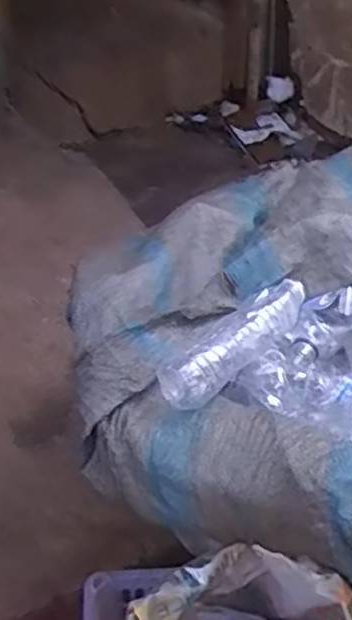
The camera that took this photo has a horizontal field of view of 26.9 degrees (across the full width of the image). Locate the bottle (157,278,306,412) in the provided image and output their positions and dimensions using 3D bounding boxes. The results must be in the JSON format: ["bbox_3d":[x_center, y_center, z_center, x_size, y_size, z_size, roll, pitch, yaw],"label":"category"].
[{"bbox_3d":[0.070,0.029,0.788,0.050,0.049,0.214,30,49,32],"label":"bottle"}]

